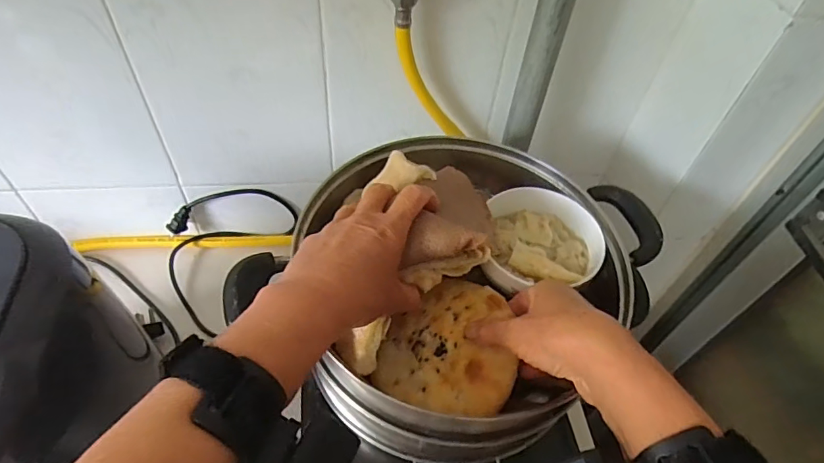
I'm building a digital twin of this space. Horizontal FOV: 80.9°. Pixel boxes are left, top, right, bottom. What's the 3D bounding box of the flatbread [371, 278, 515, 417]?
[{"bbox_3d":[0.032,0.087,0.384,0.104,0.013,0.110,-7,53,9],"label":"flatbread"}]

